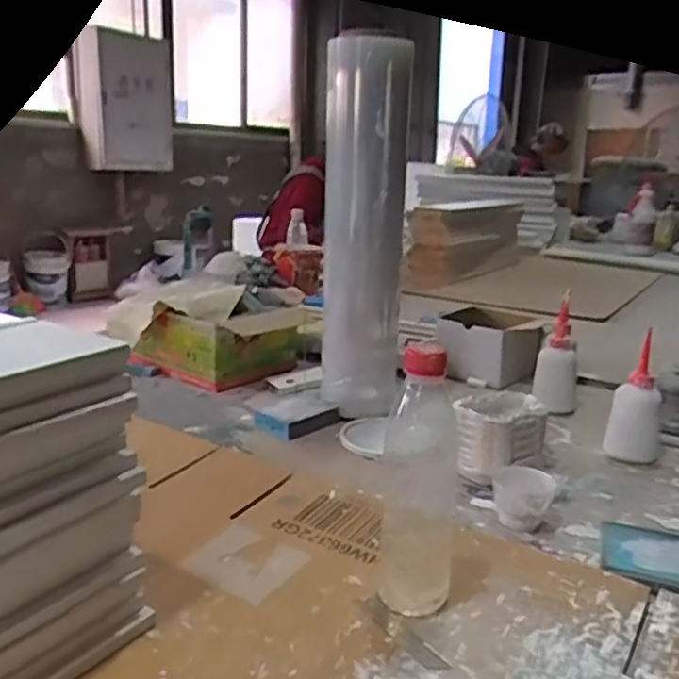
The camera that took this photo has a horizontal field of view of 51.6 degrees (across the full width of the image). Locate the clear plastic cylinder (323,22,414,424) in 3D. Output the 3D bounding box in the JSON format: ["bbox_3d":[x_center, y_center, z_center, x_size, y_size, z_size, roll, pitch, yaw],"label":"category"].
[{"bbox_3d":[0.031,-0.134,0.952,0.111,0.500,0.086,2,15,-1],"label":"clear plastic cylinder"}]

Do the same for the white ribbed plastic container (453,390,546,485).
[{"bbox_3d":[0.193,0.115,0.845,0.112,0.082,0.090,-11,19,-36],"label":"white ribbed plastic container"}]

